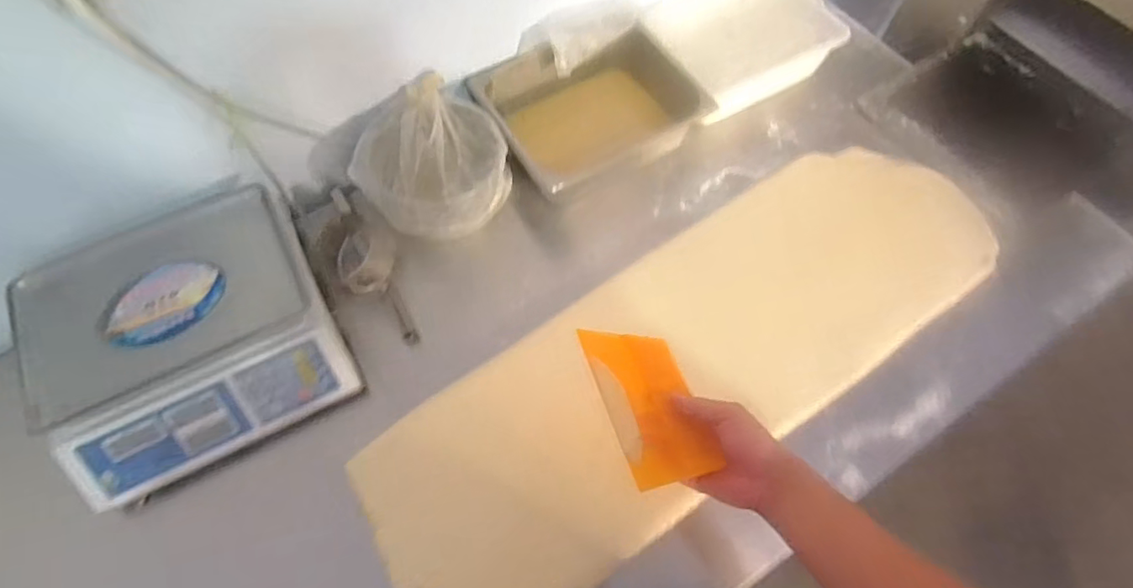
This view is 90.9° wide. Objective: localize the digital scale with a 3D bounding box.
[{"bbox_3d":[-0.502,0.058,0.756,0.350,0.124,0.320,-26,66,-13],"label":"digital scale"}]

